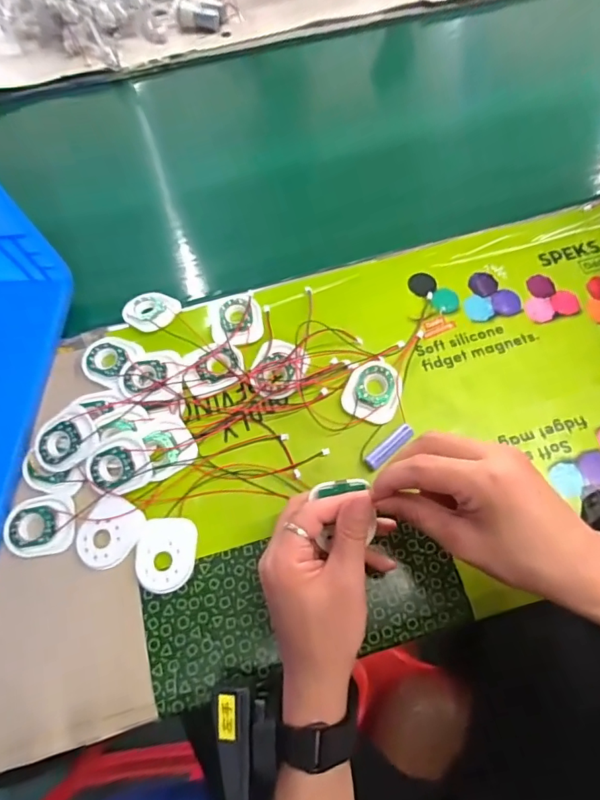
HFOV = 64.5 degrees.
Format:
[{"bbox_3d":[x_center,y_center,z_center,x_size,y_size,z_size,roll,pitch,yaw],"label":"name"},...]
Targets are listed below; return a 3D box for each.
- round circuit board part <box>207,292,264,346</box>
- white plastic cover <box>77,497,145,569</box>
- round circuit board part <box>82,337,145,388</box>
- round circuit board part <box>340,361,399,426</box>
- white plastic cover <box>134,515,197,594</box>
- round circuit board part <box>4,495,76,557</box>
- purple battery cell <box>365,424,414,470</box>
[{"bbox_3d":[-0.062,-0.079,0.464,0.050,0.008,0.059,-13,69,-4],"label":"round circuit board part"},{"bbox_3d":[-0.154,0.109,0.387,0.044,0.004,0.055,27,72,12],"label":"white plastic cover"},{"bbox_3d":[-0.182,-0.040,0.451,0.055,0.012,0.048,24,71,11],"label":"round circuit board part"},{"bbox_3d":[0.065,-0.010,0.431,0.048,0.004,0.059,21,70,9],"label":"round circuit board part"},{"bbox_3d":[-0.108,0.124,0.384,0.047,0.006,0.056,-3,68,0],"label":"white plastic cover"},{"bbox_3d":[-0.216,0.104,0.394,0.060,0.007,0.049,-7,68,-1],"label":"round circuit board part"},{"bbox_3d":[0.077,0.039,0.404,0.051,0.012,0.014,-39,73,-13],"label":"purple battery cell"}]

